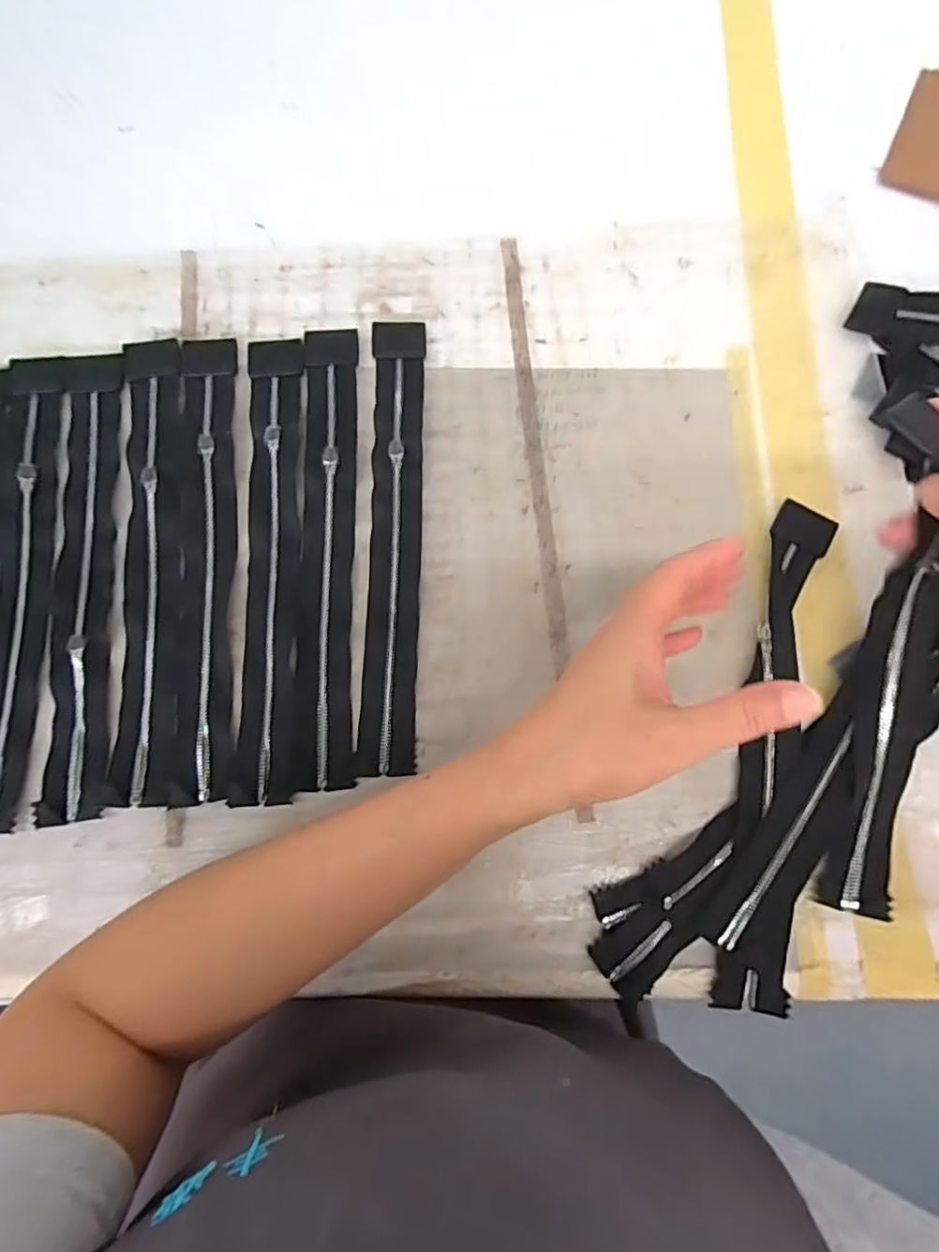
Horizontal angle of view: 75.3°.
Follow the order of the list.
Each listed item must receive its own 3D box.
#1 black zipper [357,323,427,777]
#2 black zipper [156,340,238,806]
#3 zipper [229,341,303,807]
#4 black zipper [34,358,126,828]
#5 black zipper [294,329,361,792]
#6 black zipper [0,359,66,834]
[{"bbox_3d":[-0.047,-0.058,0.375,0.033,0.005,0.289,0,80,0],"label":"black zipper"},{"bbox_3d":[-0.160,-0.045,0.368,0.036,0.009,0.290,-3,80,0],"label":"black zipper"},{"bbox_3d":[-0.121,-0.045,0.367,0.033,0.010,0.290,-2,80,0],"label":"zipper"},{"bbox_3d":[-0.230,-0.032,0.365,0.035,0.009,0.281,-4,80,-1],"label":"black zipper"},{"bbox_3d":[-0.087,-0.052,0.371,0.033,0.007,0.289,-2,80,0],"label":"black zipper"},{"bbox_3d":[-0.271,-0.030,0.365,0.038,0.008,0.286,-3,80,0],"label":"black zipper"}]

